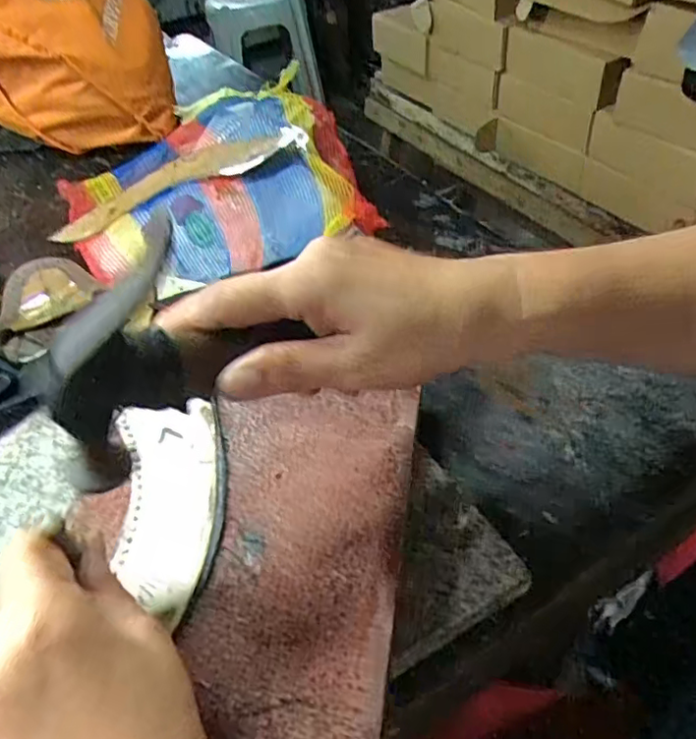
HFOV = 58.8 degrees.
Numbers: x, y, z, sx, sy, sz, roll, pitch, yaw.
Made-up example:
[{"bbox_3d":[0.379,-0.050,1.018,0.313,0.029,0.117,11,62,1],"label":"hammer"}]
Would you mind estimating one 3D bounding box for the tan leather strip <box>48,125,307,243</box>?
[{"bbox_3d":[-0.160,-0.178,0.577,0.249,0.021,0.061,-18,47,13],"label":"tan leather strip"}]

